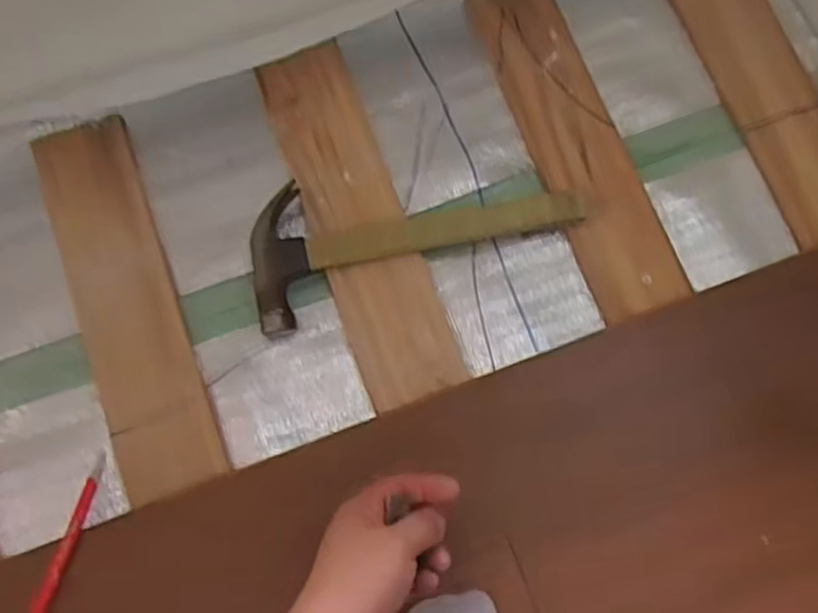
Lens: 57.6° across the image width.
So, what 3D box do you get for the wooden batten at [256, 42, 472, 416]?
[{"bbox_3d":[-0.046,-0.080,0.655,0.083,0.015,0.338,-19,76,-6],"label":"wooden batten"}]

